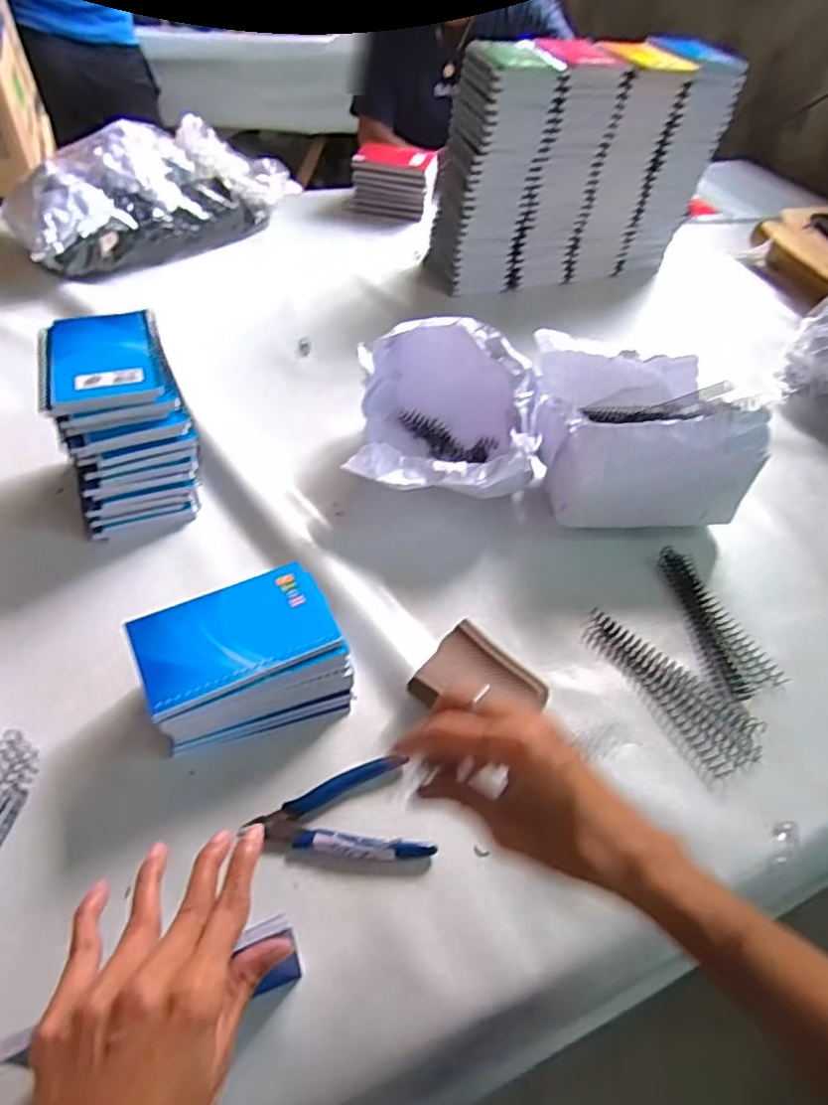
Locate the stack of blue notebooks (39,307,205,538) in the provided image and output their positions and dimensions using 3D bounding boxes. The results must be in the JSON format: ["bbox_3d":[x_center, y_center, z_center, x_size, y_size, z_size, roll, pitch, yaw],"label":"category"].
[{"bbox_3d":[-0.261,-0.117,0.564,0.105,0.139,0.135,-14,50,-18],"label":"stack of blue notebooks"}]

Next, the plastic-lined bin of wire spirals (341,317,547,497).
[{"bbox_3d":[0.037,-0.141,0.626,0.180,0.128,0.216,7,47,0],"label":"plastic-lined bin of wire spirals"}]

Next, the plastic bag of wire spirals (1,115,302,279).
[{"bbox_3d":[-0.388,-0.550,0.944,0.435,0.135,0.178,-33,58,-31],"label":"plastic bag of wire spirals"}]

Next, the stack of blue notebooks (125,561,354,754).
[{"bbox_3d":[-0.122,0.083,0.450,0.134,0.069,0.106,-18,51,-21],"label":"stack of blue notebooks"}]

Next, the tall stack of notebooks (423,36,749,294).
[{"bbox_3d":[0.232,-0.563,0.917,0.400,0.287,0.140,-12,49,-17],"label":"tall stack of notebooks"}]

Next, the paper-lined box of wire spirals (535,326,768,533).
[{"bbox_3d":[0.218,-0.130,0.633,0.170,0.128,0.204,1,47,-6],"label":"paper-lined box of wire spirals"}]

